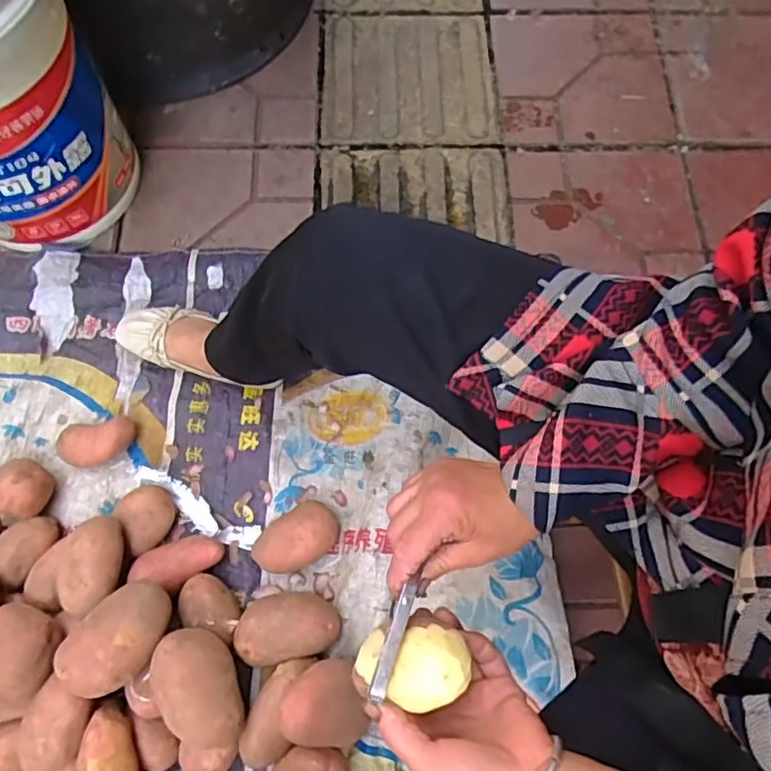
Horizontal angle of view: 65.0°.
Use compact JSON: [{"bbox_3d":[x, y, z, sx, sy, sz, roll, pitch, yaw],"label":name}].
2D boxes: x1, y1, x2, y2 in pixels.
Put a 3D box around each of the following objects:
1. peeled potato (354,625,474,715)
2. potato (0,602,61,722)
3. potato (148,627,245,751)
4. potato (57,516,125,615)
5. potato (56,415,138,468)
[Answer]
[{"bbox_3d":[0.016,0.187,0.405,0.074,0.052,0.051,-6,70,-3],"label":"peeled potato"},{"bbox_3d":[-0.411,0.303,0.645,0.095,0.057,0.123,24,70,5],"label":"potato"},{"bbox_3d":[-0.200,0.328,0.657,0.082,0.068,0.129,-40,77,-16],"label":"potato"},{"bbox_3d":[-0.340,0.210,0.707,0.065,0.052,0.109,6,69,-2],"label":"potato"},{"bbox_3d":[-0.379,0.075,0.793,0.098,0.041,0.063,-10,72,-7],"label":"potato"}]

